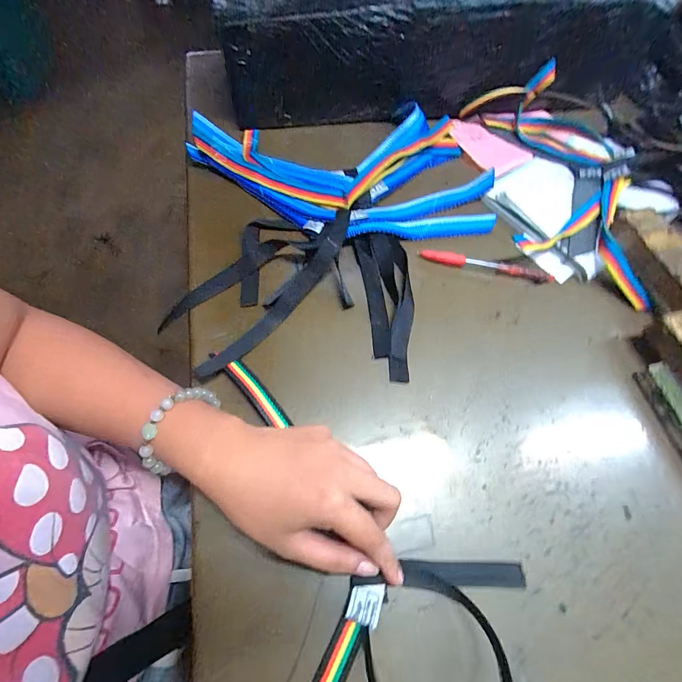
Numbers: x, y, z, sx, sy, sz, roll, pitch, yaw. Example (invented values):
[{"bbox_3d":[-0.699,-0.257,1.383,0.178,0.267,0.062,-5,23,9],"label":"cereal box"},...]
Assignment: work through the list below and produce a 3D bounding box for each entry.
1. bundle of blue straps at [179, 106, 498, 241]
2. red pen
[{"bbox_3d":[0.000,-0.192,0.399,0.336,0.030,0.191,-5,63,-5],"label":"bundle of blue straps"},{"bbox_3d":[0.146,-0.076,0.362,0.132,0.006,0.016,14,63,5],"label":"red pen"}]

